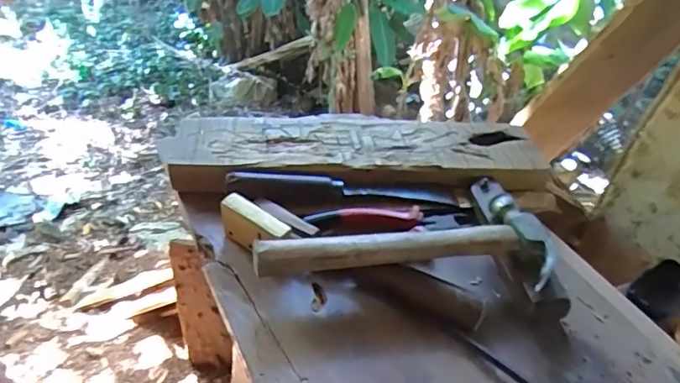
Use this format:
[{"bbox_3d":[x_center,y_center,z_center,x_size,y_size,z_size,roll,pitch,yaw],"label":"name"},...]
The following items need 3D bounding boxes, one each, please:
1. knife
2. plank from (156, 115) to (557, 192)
[{"bbox_3d":[0.002,-0.003,0.572,0.253,0.020,0.030,2,40,-7],"label":"knife"},{"bbox_3d":[0.028,-0.052,0.631,0.452,0.034,0.136,-1,40,-10],"label":"plank"}]

